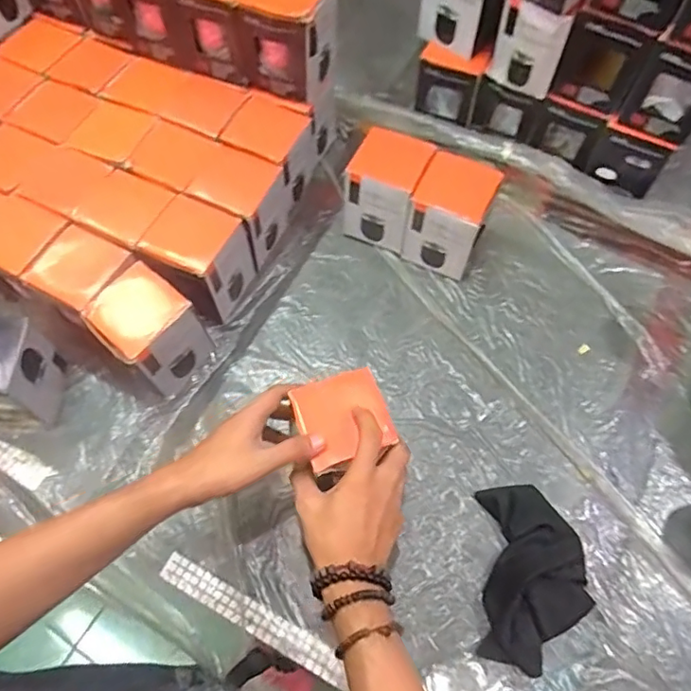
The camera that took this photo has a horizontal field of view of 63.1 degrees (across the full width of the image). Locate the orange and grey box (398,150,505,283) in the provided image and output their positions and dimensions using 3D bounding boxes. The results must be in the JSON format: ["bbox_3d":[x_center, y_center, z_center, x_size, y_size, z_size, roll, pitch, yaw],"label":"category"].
[{"bbox_3d":[0.133,-0.162,0.731,0.090,0.139,0.085,26,66,11],"label":"orange and grey box"}]

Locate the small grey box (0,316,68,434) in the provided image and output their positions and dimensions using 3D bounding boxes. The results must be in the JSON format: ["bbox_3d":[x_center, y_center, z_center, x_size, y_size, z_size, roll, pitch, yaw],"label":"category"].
[{"bbox_3d":[-0.392,0.033,0.646,0.093,0.132,0.090,5,64,2],"label":"small grey box"}]

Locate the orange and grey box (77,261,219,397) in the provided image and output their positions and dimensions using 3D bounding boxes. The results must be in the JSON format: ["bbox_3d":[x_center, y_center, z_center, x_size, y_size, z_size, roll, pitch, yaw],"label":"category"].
[{"bbox_3d":[-0.231,-0.014,0.670,0.098,0.130,0.098,36,68,16],"label":"orange and grey box"}]

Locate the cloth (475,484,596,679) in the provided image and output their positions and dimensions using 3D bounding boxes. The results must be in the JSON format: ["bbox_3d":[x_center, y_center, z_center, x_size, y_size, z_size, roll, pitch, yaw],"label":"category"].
[{"bbox_3d":[0.202,0.240,0.592,0.108,0.041,0.177,5,64,1],"label":"cloth"}]

